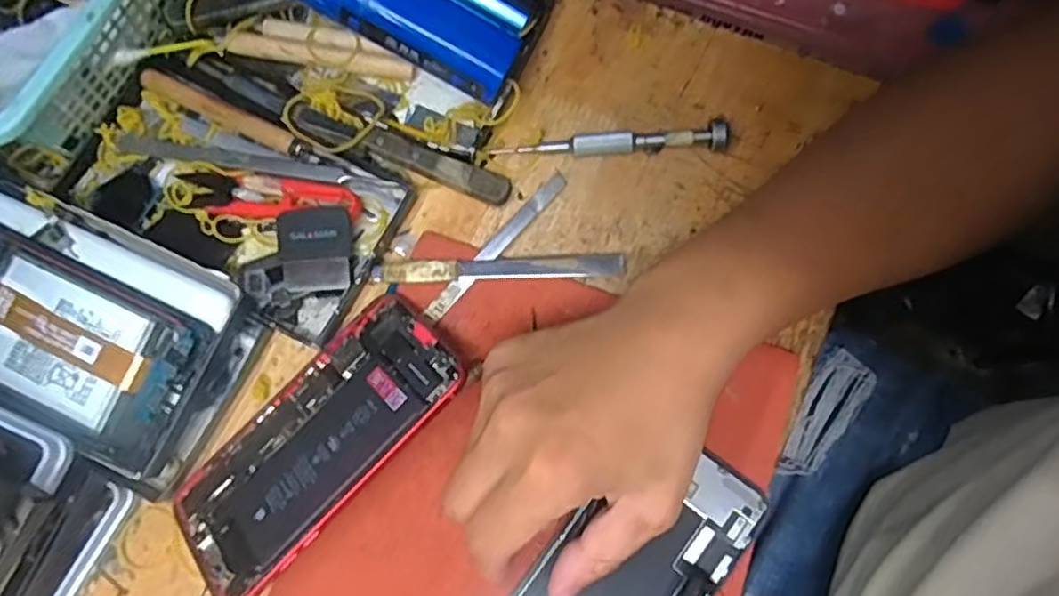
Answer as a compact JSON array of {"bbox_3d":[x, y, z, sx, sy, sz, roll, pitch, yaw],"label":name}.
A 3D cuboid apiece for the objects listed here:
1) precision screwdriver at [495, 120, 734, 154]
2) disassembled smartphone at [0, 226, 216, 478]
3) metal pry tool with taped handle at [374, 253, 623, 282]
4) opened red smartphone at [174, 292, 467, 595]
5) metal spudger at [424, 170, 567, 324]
[{"bbox_3d":[0.044,-0.084,0.365,0.124,0.020,0.011,-1,76,2],"label":"precision screwdriver"},{"bbox_3d":[-0.239,0.014,0.328,0.163,0.010,0.074,26,83,4],"label":"disassembled smartphone"},{"bbox_3d":[-0.015,-0.015,0.354,0.129,0.004,0.012,-3,75,-2],"label":"metal pry tool with taped handle"},{"bbox_3d":[-0.098,0.068,0.327,0.149,0.011,0.074,-47,56,-9],"label":"opened red smartphone"},{"bbox_3d":[-0.017,-0.028,0.360,0.010,0.005,0.104,40,81,10],"label":"metal spudger"}]

